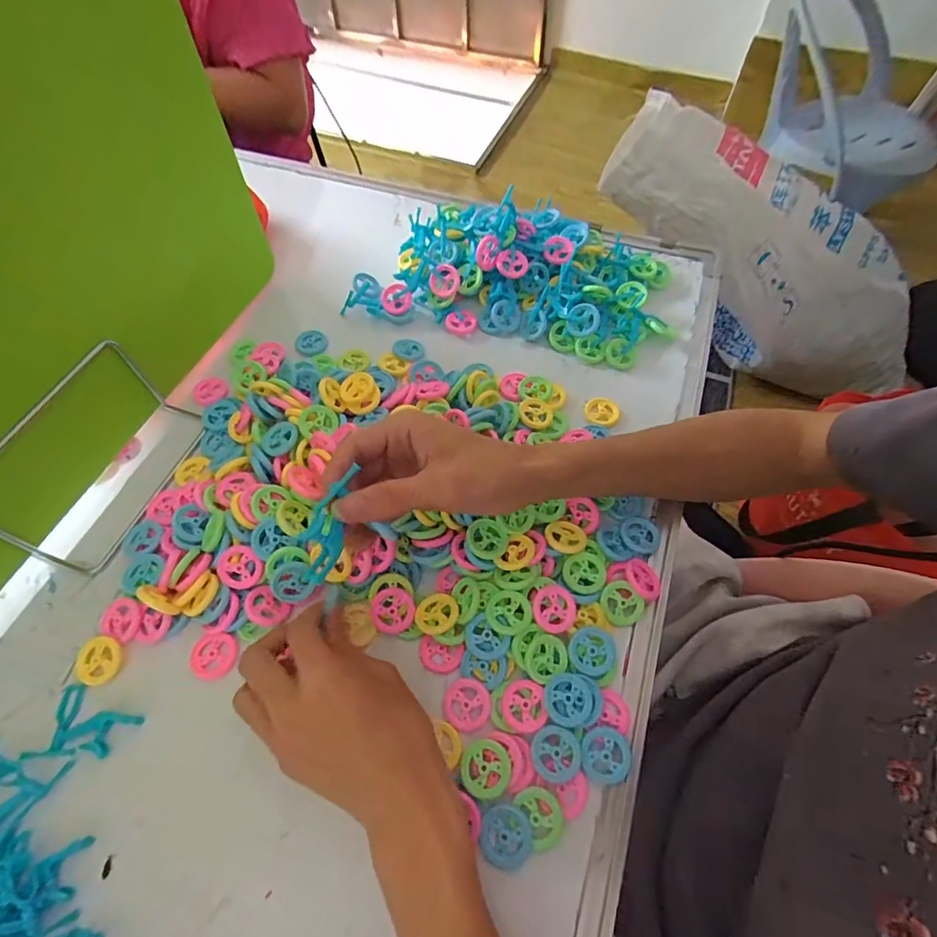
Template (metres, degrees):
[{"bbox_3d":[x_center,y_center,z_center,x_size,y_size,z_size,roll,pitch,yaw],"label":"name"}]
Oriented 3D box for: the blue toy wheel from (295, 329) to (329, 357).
[{"bbox_3d":[-0.151,-0.120,0.475,0.027,0.005,0.028,2,76,-9],"label":"blue toy wheel"}]

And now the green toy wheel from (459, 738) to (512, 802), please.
[{"bbox_3d":[0.010,0.175,0.290,0.030,0.009,0.029,0,61,0],"label":"green toy wheel"}]

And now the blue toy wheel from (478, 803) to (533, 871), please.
[{"bbox_3d":[0.021,0.206,0.277,0.028,0.008,0.031,-17,62,-9],"label":"blue toy wheel"}]

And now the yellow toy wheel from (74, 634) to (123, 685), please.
[{"bbox_3d":[-0.244,0.127,0.327,0.030,0.008,0.029,0,61,0],"label":"yellow toy wheel"}]

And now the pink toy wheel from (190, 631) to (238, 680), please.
[{"bbox_3d":[-0.168,0.123,0.327,0.028,0.005,0.029,0,61,0],"label":"pink toy wheel"}]

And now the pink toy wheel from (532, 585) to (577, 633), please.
[{"bbox_3d":[0.057,0.093,0.328,0.029,0.006,0.029,32,73,1],"label":"pink toy wheel"}]

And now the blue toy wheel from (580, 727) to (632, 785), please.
[{"bbox_3d":[0.082,0.169,0.294,0.028,0.004,0.028,15,62,8],"label":"blue toy wheel"}]

